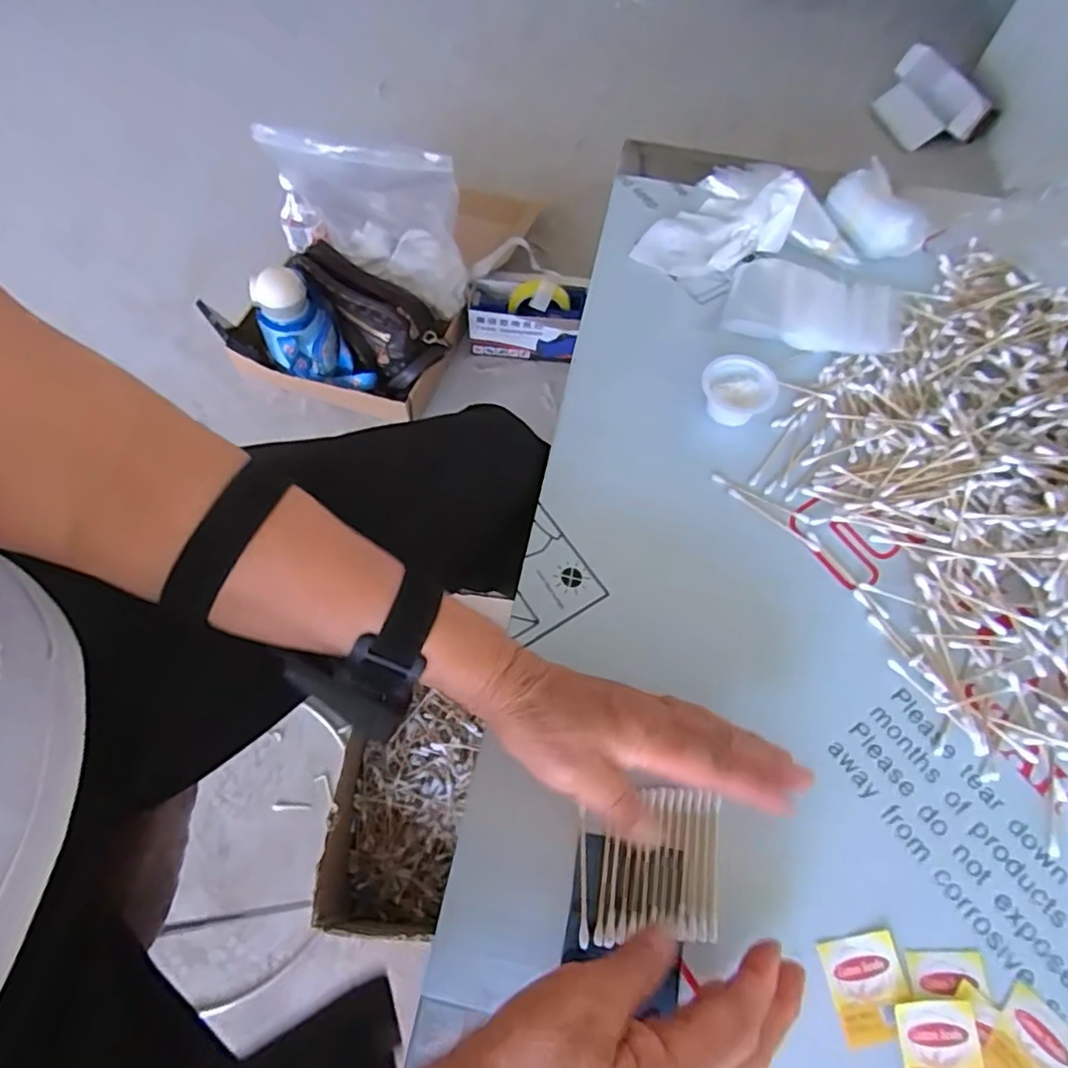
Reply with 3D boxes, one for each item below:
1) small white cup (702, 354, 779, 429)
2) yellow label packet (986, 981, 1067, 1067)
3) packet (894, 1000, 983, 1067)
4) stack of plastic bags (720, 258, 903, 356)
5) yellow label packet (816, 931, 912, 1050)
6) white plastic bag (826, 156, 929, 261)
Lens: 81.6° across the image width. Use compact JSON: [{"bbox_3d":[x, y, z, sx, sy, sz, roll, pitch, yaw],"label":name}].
[{"bbox_3d":[0.153,-0.107,0.466,0.052,0.029,0.046,34,68,15],"label":"small white cup"},{"bbox_3d":[0.246,0.255,0.303,0.039,0.004,0.045,40,70,18],"label":"yellow label packet"},{"bbox_3d":[0.198,0.254,0.300,0.039,0.004,0.045,3,64,2],"label":"packet"},{"bbox_3d":[0.229,-0.187,0.511,0.135,0.021,0.076,12,64,6],"label":"stack of plastic bags"},{"bbox_3d":[0.170,0.230,0.313,0.039,0.004,0.043,-8,64,-4],"label":"yellow label packet"},{"bbox_3d":[0.304,-0.287,0.554,0.047,0.042,0.089,-20,65,-10],"label":"white plastic bag"}]

